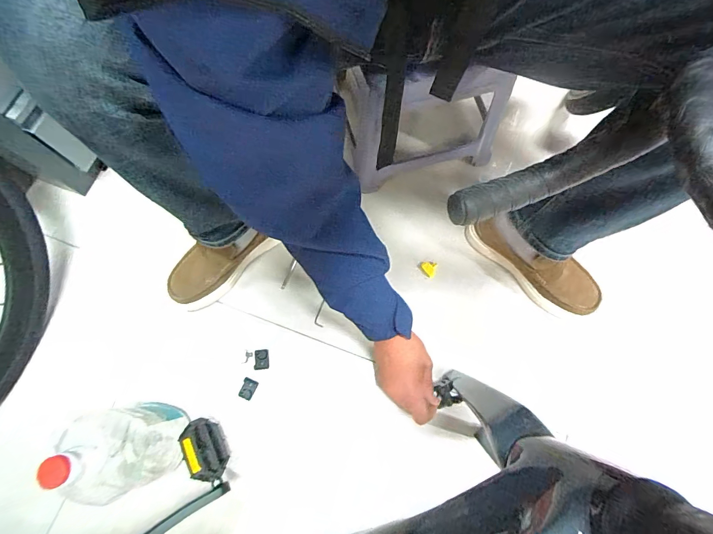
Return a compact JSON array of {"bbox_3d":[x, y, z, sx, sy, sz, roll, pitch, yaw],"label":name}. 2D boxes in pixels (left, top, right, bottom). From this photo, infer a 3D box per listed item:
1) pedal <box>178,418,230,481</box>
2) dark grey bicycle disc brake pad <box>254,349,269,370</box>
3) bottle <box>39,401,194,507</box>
[{"bbox_3d":[-0.235,0.284,0.580,0.026,0.094,0.089,-29,76,-7],"label":"pedal"},{"bbox_3d":[-0.177,0.173,0.695,0.025,0.013,0.036,-1,75,1],"label":"dark grey bicycle disc brake pad"},{"bbox_3d":[-0.343,0.265,0.545,0.108,0.245,0.122,-18,75,-4],"label":"bottle"}]

